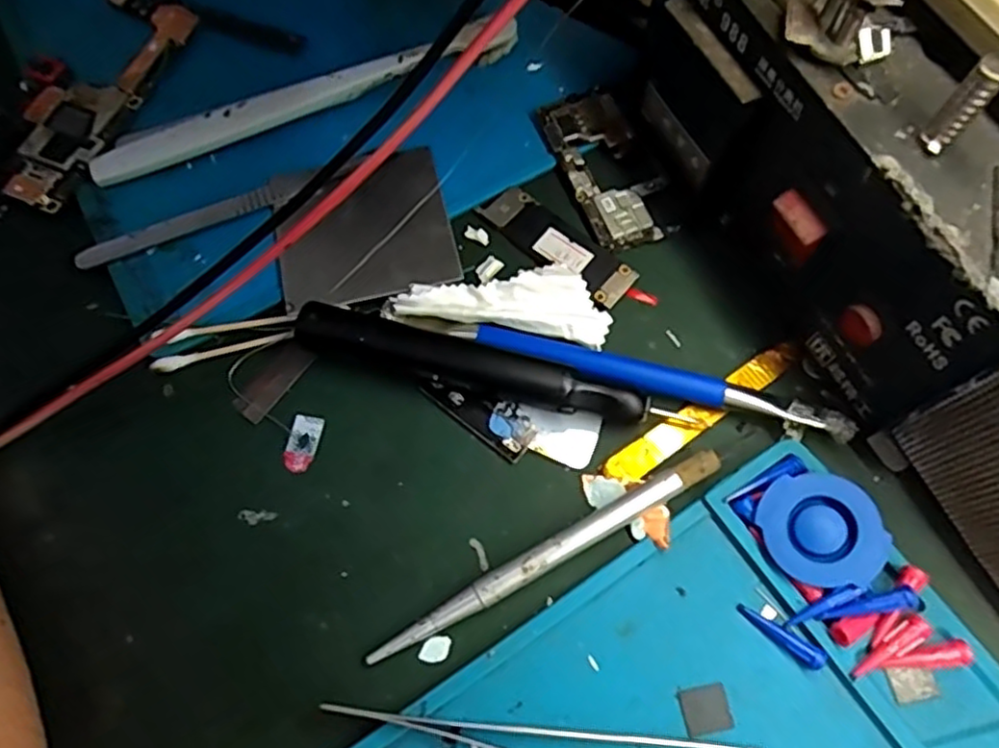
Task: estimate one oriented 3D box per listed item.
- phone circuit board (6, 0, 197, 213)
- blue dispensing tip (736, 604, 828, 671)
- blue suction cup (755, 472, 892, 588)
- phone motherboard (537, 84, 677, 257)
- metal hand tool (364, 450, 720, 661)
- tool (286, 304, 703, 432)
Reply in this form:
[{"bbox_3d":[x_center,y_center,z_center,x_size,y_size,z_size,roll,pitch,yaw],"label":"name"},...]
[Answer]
[{"bbox_3d":[-0.174,-0.118,0.295,0.037,0.008,0.109,16,68,7],"label":"phone circuit board"},{"bbox_3d":[0.087,0.081,0.215,0.028,0.005,0.007,32,71,28],"label":"blue dispensing tip"},{"bbox_3d":[0.102,0.049,0.219,0.035,0.010,0.035,-4,73,14],"label":"blue suction cup"},{"bbox_3d":[0.044,-0.085,0.280,0.034,0.006,0.073,-20,68,-7],"label":"phone motherboard"},{"bbox_3d":[0.016,0.058,0.222,0.125,0.012,0.008,-27,69,-10],"label":"metal hand tool"},{"bbox_3d":[-0.002,-0.001,0.241,0.137,0.019,0.015,13,68,6],"label":"tool"}]

